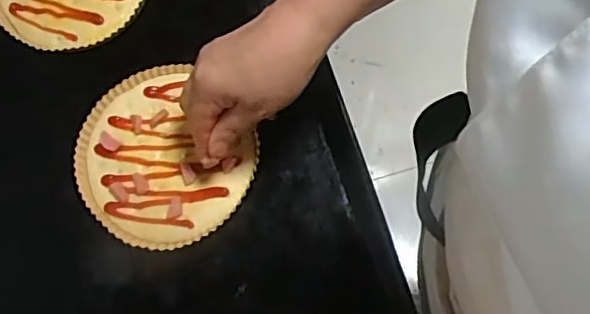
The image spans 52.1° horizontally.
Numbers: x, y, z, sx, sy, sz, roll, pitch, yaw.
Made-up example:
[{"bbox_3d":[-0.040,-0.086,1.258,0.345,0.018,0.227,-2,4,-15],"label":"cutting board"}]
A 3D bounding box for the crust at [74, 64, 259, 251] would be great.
[{"bbox_3d":[-0.109,0.002,0.486,0.141,0.016,0.129,40,73,11],"label":"crust"}]

